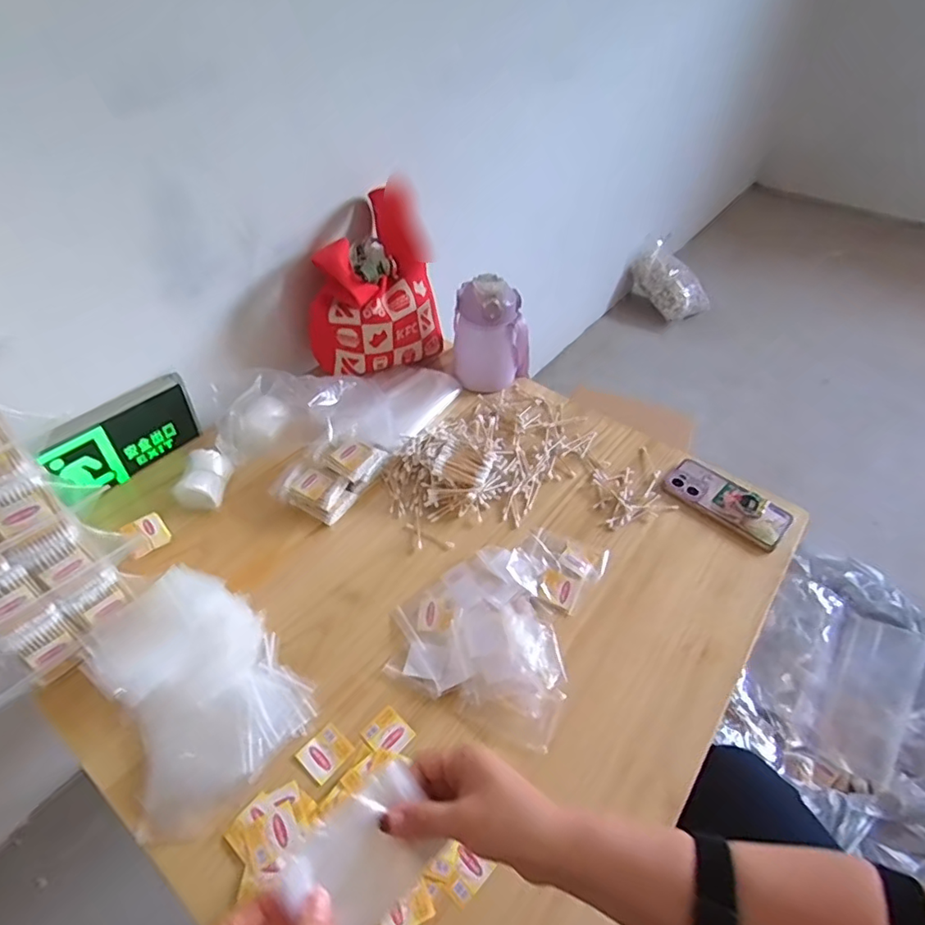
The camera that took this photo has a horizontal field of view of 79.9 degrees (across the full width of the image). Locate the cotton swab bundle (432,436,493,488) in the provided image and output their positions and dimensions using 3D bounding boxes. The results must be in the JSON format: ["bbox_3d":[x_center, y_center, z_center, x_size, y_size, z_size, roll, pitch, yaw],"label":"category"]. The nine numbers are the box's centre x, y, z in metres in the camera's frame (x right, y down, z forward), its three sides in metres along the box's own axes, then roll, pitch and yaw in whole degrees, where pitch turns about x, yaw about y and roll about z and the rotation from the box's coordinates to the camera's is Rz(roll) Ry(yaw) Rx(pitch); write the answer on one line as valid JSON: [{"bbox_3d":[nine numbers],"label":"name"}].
[{"bbox_3d":[0.002,0.008,0.762,0.072,0.045,0.073,18,47,16],"label":"cotton swab bundle"}]

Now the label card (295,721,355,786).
[{"bbox_3d":[-0.132,0.281,0.535,0.039,0.004,0.044,34,54,28],"label":"label card"}]

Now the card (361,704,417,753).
[{"bbox_3d":[-0.073,0.268,0.548,0.042,0.004,0.038,35,55,28],"label":"card"}]

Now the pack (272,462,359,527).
[{"bbox_3d":[-0.200,0.040,0.737,0.100,0.039,0.056,22,50,19],"label":"pack"}]

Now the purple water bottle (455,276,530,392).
[{"bbox_3d":[0.047,-0.198,0.881,0.119,0.170,0.089,7,46,6],"label":"purple water bottle"}]

